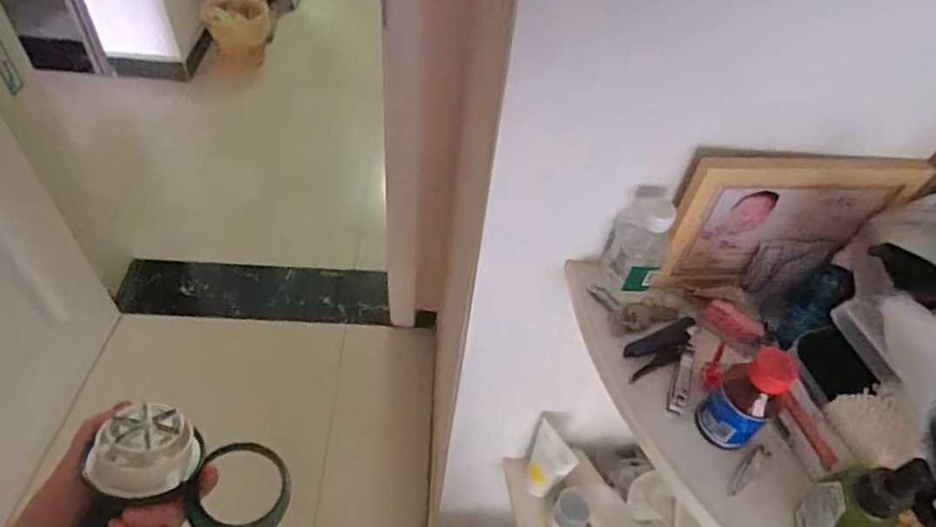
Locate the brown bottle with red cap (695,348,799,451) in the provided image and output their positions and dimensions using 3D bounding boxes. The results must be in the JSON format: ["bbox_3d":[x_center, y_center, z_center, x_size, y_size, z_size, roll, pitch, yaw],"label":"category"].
[{"bbox_3d":[0.209,0.101,0.445,0.042,0.094,0.043,-30,58,-28],"label":"brown bottle with red cap"}]

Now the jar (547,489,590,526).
[{"bbox_3d":[0.139,0.353,0.832,0.046,0.098,0.046,3,49,-4],"label":"jar"}]

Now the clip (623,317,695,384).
[{"bbox_3d":[0.171,0.075,0.526,0.072,0.022,0.031,-18,53,-20],"label":"clip"}]

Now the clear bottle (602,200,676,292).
[{"bbox_3d":[0.151,-0.012,0.535,0.051,0.108,0.042,22,50,13],"label":"clear bottle"}]

